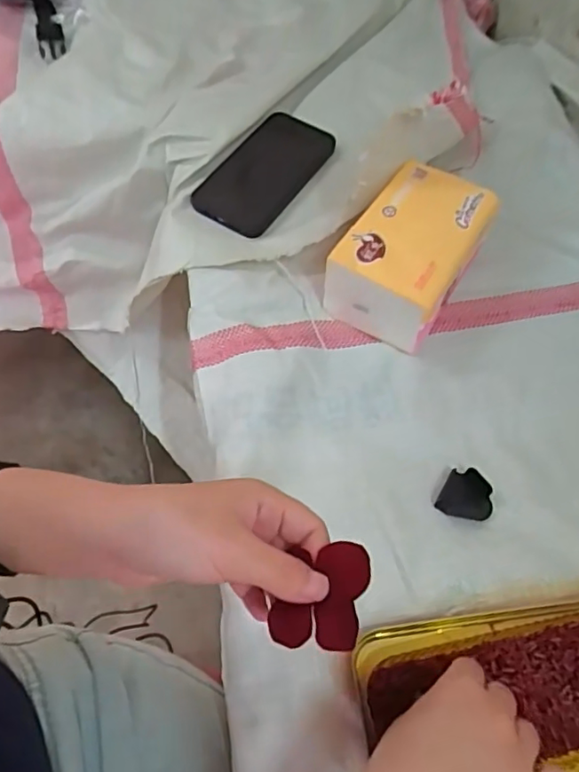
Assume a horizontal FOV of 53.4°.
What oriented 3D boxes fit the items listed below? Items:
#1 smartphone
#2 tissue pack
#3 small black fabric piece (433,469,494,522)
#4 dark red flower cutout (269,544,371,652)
[{"bbox_3d":[-0.023,-0.218,0.581,0.085,0.015,0.164,28,62,13],"label":"smartphone"},{"bbox_3d":[0.104,-0.114,0.496,0.091,0.073,0.138,30,63,14],"label":"tissue pack"},{"bbox_3d":[0.130,0.082,0.419,0.036,0.010,0.038,29,62,13],"label":"small black fabric piece"},{"bbox_3d":[0.015,0.098,0.271,0.039,0.005,0.050,8,62,17],"label":"dark red flower cutout"}]

